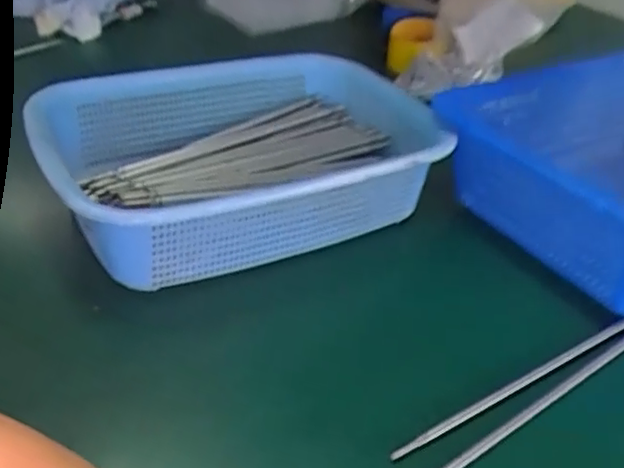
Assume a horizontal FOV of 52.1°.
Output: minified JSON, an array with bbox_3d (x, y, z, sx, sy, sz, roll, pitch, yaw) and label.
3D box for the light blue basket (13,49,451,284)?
[{"bbox_3d":[-0.057,-0.063,0.557,0.322,0.100,0.201,-13,40,-25],"label":"light blue basket"}]

